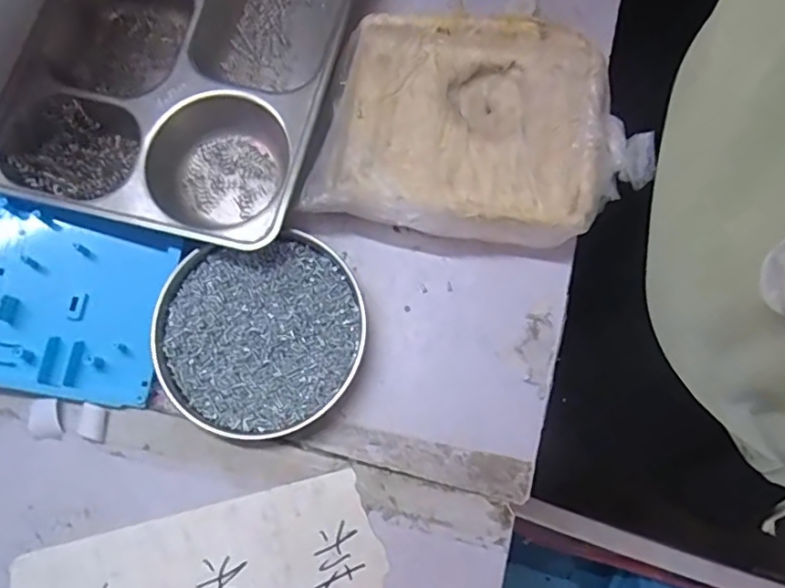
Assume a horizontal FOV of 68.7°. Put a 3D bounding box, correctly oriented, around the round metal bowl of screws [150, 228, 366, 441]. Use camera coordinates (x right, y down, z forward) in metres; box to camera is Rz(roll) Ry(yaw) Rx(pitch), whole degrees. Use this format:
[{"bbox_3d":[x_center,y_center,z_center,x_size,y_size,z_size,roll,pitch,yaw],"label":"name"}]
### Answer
[{"bbox_3d":[-0.087,0.028,0.380,0.134,0.019,0.124,0,75,1],"label":"round metal bowl of screws"}]

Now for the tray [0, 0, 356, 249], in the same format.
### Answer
[{"bbox_3d":[-0.156,-0.183,0.426,0.238,0.036,0.286,13,76,5],"label":"tray"}]

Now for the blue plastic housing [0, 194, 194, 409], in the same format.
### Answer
[{"bbox_3d":[-0.233,0.004,0.385,0.163,0.030,0.119,13,76,5],"label":"blue plastic housing"}]

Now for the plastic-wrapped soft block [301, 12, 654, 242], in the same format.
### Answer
[{"bbox_3d":[0.059,-0.115,0.401,0.213,0.040,0.153,5,75,3],"label":"plastic-wrapped soft block"}]

